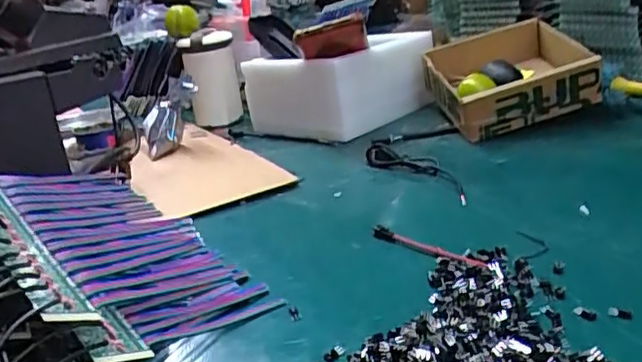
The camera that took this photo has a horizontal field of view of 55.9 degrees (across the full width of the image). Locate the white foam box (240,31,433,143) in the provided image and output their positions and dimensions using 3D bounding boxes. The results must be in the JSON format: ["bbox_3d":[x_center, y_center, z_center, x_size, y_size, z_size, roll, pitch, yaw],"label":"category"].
[{"bbox_3d":[0.028,-0.127,0.789,0.195,0.097,0.169,-22,27,-33],"label":"white foam box"}]

